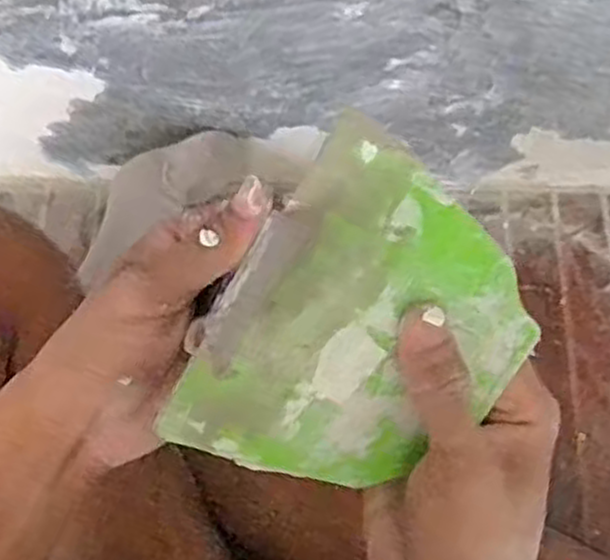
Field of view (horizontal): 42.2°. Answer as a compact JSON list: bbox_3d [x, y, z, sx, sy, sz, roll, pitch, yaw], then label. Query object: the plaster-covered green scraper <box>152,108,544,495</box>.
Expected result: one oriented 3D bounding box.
[{"bbox_3d":[0.021,0.022,0.274,0.101,0.004,0.118,34,96,-16],"label":"plaster-covered green scraper"}]

